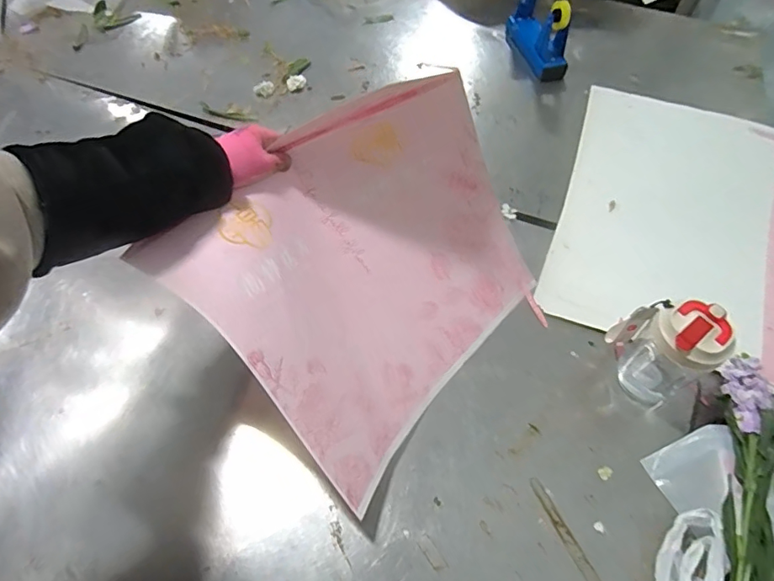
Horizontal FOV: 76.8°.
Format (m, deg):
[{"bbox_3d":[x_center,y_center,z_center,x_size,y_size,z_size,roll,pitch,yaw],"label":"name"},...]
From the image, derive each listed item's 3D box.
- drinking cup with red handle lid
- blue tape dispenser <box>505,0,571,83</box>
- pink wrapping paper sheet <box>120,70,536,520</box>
[{"bbox_3d":[0.349,0.073,0.618,0.071,0.157,0.106,-4,56,-8],"label":"drinking cup with red handle lid"},{"bbox_3d":[0.333,-0.572,1.061,0.063,0.132,0.210,-12,58,-13],"label":"blue tape dispenser"},{"bbox_3d":[0.014,-0.027,0.554,0.357,0.209,0.420,53,46,-13],"label":"pink wrapping paper sheet"}]

